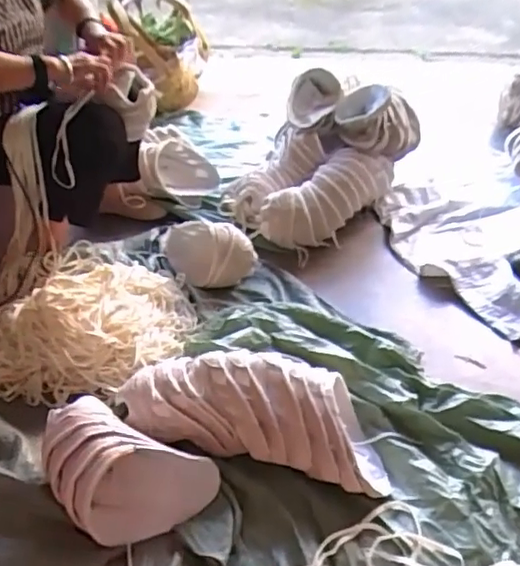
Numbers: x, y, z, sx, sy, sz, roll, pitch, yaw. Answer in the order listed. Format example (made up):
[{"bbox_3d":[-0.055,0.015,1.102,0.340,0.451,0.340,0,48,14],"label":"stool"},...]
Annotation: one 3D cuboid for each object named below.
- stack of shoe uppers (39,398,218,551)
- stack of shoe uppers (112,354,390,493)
[{"bbox_3d":[-0.217,0.299,0.910,0.264,0.142,0.149,15,40,19],"label":"stack of shoe uppers"},{"bbox_3d":[-0.007,0.218,1.011,0.464,0.139,0.165,9,37,10],"label":"stack of shoe uppers"}]

